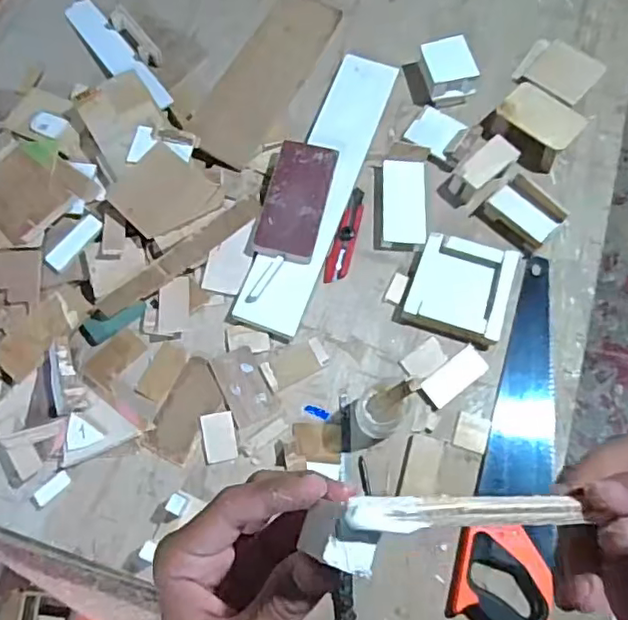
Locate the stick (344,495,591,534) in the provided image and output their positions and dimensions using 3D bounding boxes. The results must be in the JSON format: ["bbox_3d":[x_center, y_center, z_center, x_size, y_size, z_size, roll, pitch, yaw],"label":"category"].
[{"bbox_3d":[0.058,0.076,0.218,0.094,0.004,0.012,3,74,-14],"label":"stick"}]

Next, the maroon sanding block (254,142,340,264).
[{"bbox_3d":[-0.025,-0.167,0.892,0.090,0.031,0.197,12,75,4],"label":"maroon sanding block"}]

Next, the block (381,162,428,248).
[{"bbox_3d":[0.141,-0.163,0.907,0.068,0.018,0.143,1,69,2],"label":"block"}]

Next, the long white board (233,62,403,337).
[{"bbox_3d":[0.012,-0.194,0.906,0.099,0.025,0.496,19,70,9],"label":"long white board"}]

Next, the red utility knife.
[{"bbox_3d":[0.049,-0.116,0.895,0.031,0.011,0.160,15,70,7],"label":"red utility knife"}]

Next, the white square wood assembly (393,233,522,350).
[{"bbox_3d":[0.213,-0.029,0.854,0.141,0.030,0.149,19,70,9],"label":"white square wood assembly"}]

